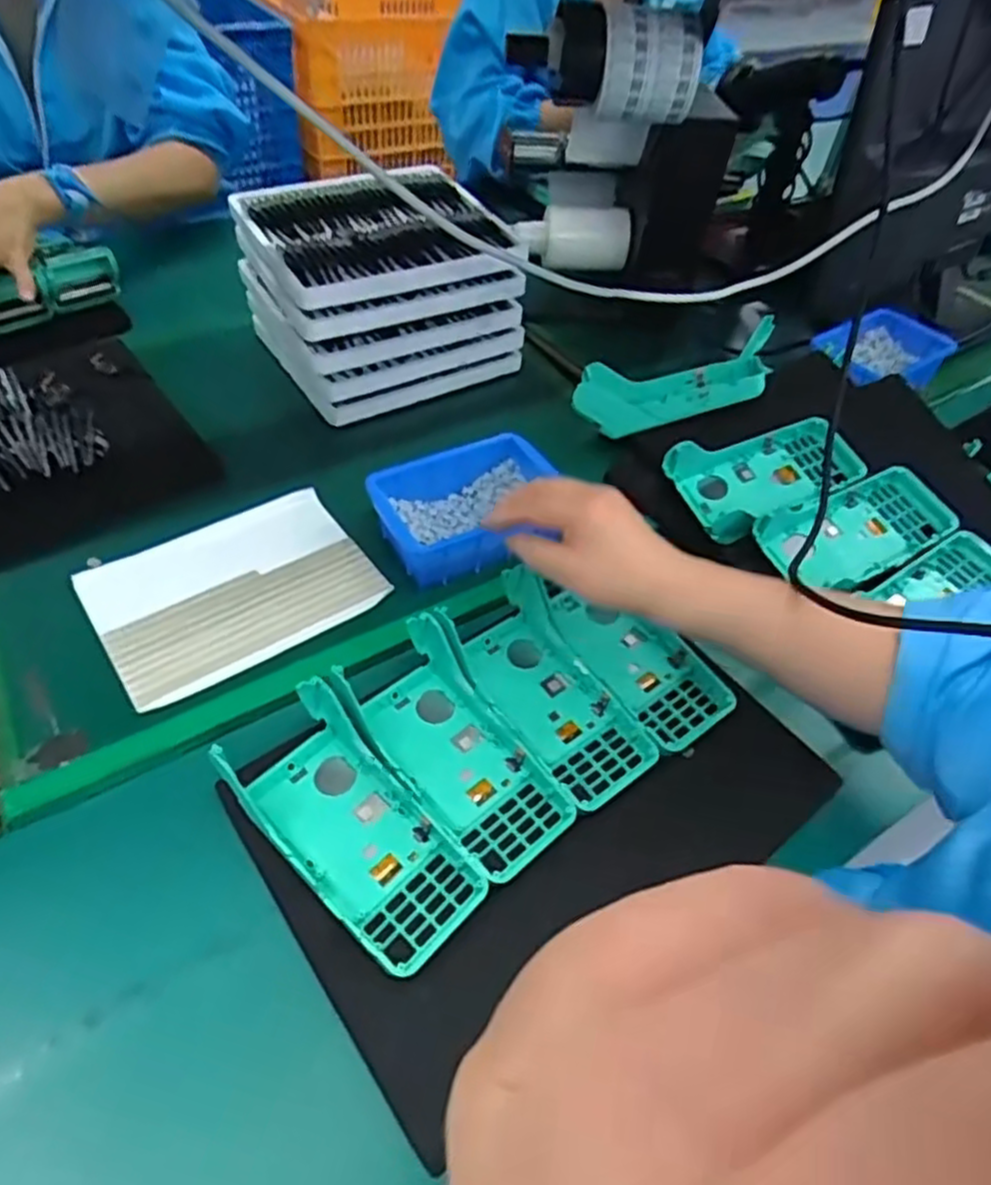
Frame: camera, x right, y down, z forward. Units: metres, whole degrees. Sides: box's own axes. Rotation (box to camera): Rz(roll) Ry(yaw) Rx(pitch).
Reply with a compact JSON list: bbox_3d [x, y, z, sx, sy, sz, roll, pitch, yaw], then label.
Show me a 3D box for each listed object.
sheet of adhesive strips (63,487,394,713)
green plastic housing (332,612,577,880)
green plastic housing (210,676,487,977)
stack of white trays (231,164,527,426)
[{"bbox_3d":[-0.206,-0.007,0.562,0.196,0.021,0.159,-26,54,-28],"label":"sheet of adhesive strips"},{"bbox_3d":[-0.022,0.099,0.468,0.159,0.057,0.086,38,53,26],"label":"green plastic housing"},{"bbox_3d":[-0.087,0.135,0.431,0.171,0.057,0.079,37,53,26],"label":"green plastic housing"},{"bbox_3d":[-0.114,-0.302,0.726,0.225,0.161,0.187,-21,52,-25],"label":"stack of white trays"}]

